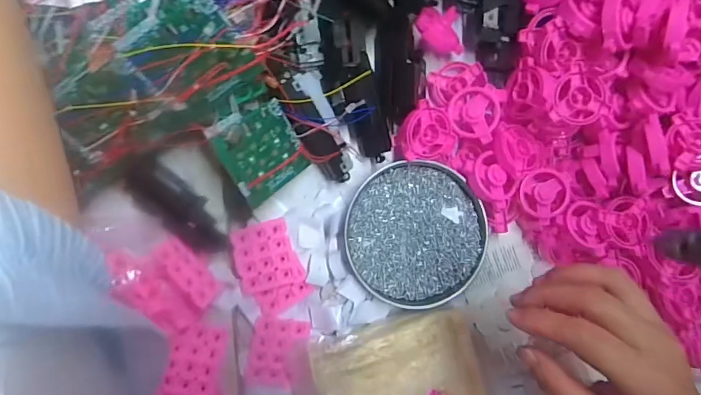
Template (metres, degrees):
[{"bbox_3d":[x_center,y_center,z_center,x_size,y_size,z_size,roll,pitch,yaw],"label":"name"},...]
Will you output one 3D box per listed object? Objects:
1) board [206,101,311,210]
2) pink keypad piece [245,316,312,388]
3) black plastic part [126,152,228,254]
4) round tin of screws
[{"bbox_3d":[-0.074,-0.040,0.359,0.071,0.004,0.070,-40,114,-33],"label":"board"},{"bbox_3d":[-0.066,0.142,0.385,0.047,0.006,0.061,11,87,-9],"label":"pink keypad piece"},{"bbox_3d":[-0.145,0.008,0.358,0.036,0.020,0.101,-40,117,-8],"label":"black plastic part"},{"bbox_3d":[0.063,0.035,0.406,0.127,0.021,0.135,0,89,-9],"label":"round tin of screws"}]

